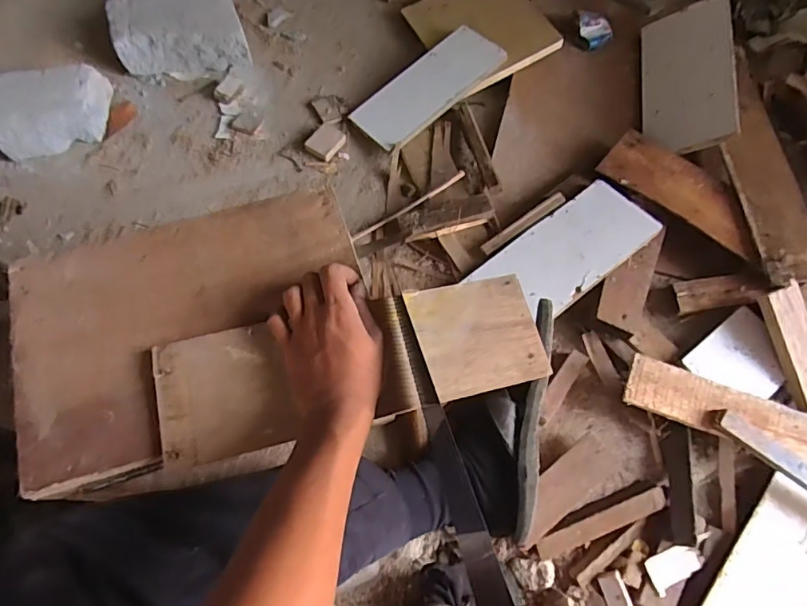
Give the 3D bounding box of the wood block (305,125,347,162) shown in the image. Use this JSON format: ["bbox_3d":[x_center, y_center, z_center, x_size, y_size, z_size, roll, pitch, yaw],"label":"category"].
[{"bbox_3d":[-0.123,-0.256,0.835,0.048,0.011,0.057,33,71,10],"label":"wood block"}]

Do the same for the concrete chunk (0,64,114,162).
[{"bbox_3d":[-0.558,-0.287,0.790,0.221,0.090,0.104,-26,72,-12],"label":"concrete chunk"}]

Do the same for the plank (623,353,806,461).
[{"bbox_3d":[0.420,0.138,0.655,0.284,0.020,0.069,18,70,-1],"label":"plank"}]

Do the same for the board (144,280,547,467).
[{"bbox_3d":[-0.043,0.054,0.471,0.338,0.013,0.106,-12,70,-8],"label":"board"}]

